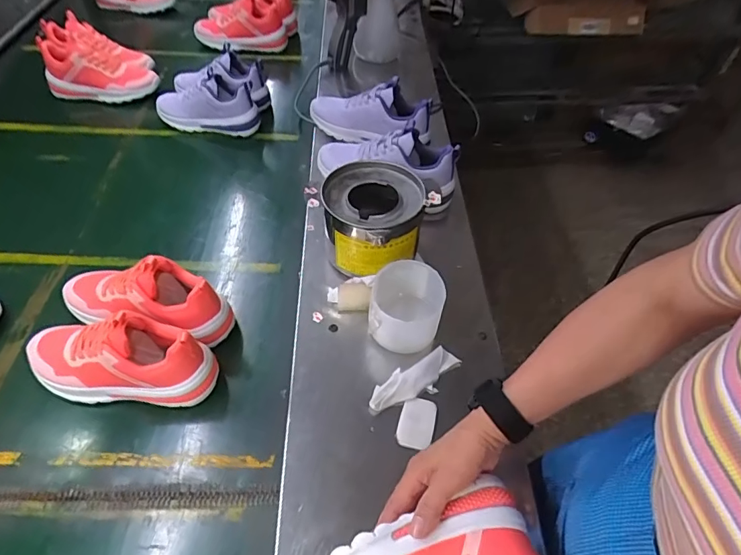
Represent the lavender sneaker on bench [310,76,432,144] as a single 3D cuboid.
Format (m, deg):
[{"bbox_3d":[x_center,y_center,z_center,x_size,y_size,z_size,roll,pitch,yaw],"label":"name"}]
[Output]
[{"bbox_3d":[-0.013,-0.297,0.850,0.242,0.106,0.112,10,48,28],"label":"lavender sneaker on bench"}]

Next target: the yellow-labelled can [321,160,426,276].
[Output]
[{"bbox_3d":[0.003,-0.085,0.659,0.131,0.093,0.144,1,50,-1],"label":"yellow-labelled can"}]

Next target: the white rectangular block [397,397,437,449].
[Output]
[{"bbox_3d":[0.054,0.169,0.538,0.039,0.012,0.058,15,51,10],"label":"white rectangular block"}]

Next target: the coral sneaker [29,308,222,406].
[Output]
[{"bbox_3d":[-0.303,0.092,0.549,0.215,0.116,0.077,3,50,-1],"label":"coral sneaker"}]

